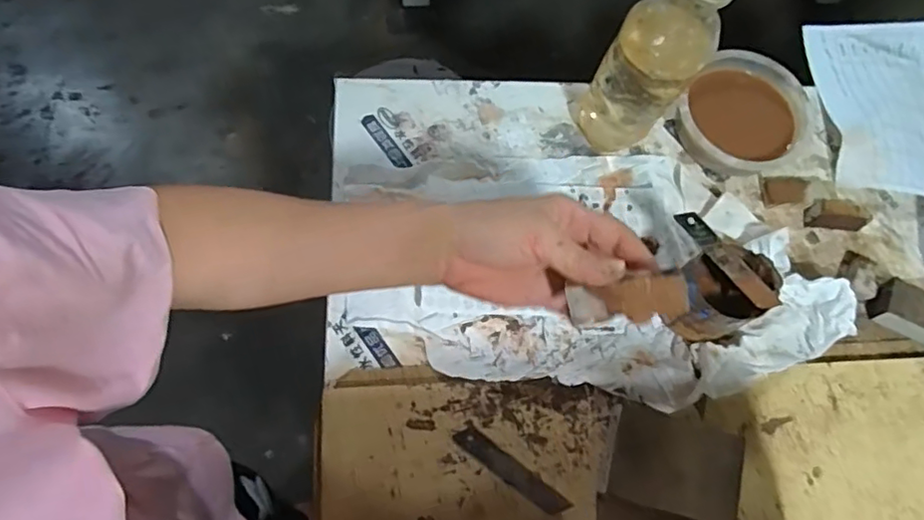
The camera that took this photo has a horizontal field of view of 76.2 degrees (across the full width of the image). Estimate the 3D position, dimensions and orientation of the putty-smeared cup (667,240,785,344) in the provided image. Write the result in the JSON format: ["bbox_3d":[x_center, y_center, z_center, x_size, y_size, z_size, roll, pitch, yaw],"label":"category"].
[{"bbox_3d":[0.213,0.031,0.489,0.063,0.074,0.066,1,71,-2],"label":"putty-smeared cup"}]

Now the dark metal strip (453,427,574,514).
[{"bbox_3d":[0.039,0.164,0.458,0.099,0.004,0.017,35,76,7],"label":"dark metal strip"}]

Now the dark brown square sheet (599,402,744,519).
[{"bbox_3d":[0.161,0.156,0.452,0.095,0.009,0.071,14,67,16],"label":"dark brown square sheet"}]

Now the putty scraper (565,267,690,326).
[{"bbox_3d":[0.099,0.023,0.356,0.069,0.033,0.006,-5,26,21],"label":"putty scraper"}]

